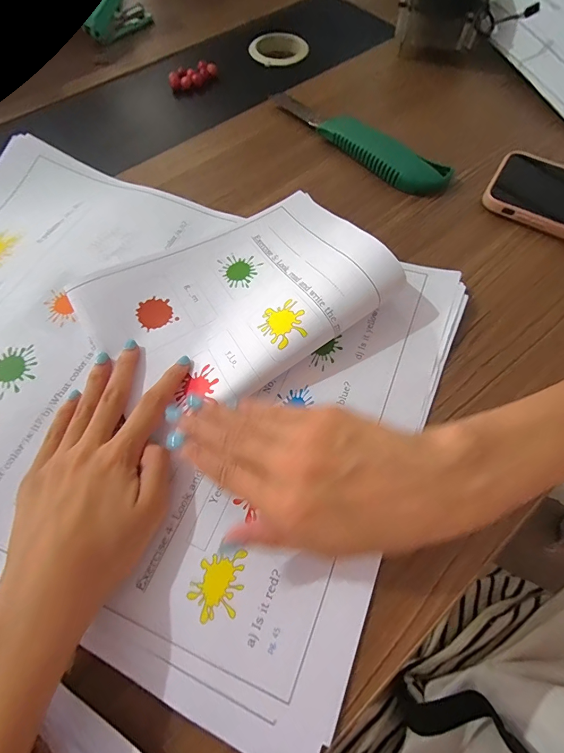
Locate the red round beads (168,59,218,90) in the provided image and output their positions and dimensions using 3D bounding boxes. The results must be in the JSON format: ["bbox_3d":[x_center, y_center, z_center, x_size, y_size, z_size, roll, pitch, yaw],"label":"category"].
[{"bbox_3d":[-0.099,-0.335,0.419,0.053,0.014,0.019,-32,69,-14],"label":"red round beads"}]

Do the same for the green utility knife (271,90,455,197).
[{"bbox_3d":[0.065,-0.229,0.360,0.202,0.021,0.037,37,70,15],"label":"green utility knife"}]

